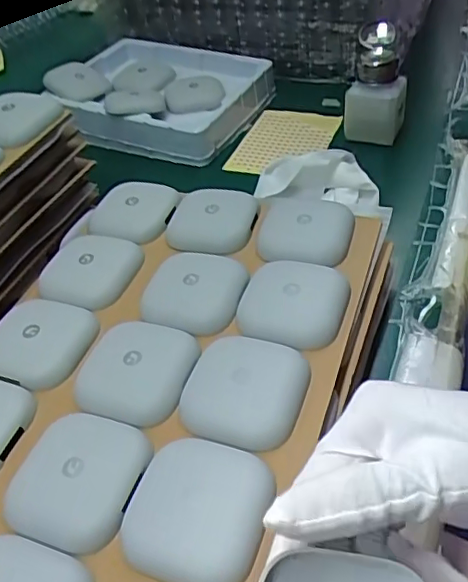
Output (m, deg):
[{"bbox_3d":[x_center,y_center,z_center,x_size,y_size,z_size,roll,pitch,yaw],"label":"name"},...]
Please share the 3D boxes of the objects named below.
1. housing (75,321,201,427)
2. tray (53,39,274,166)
[{"bbox_3d":[-0.057,0.043,0.324,0.061,0.010,0.067,9,47,16],"label":"housing"},{"bbox_3d":[-0.093,-0.229,0.651,0.233,0.044,0.173,17,50,23],"label":"tray"}]

